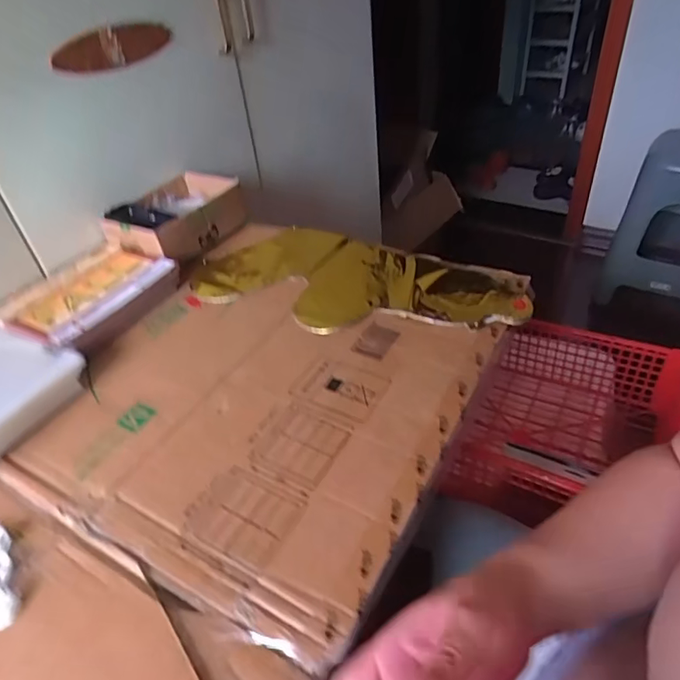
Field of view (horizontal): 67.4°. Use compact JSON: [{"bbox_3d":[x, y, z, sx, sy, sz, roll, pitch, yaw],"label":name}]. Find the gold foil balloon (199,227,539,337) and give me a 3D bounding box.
[{"bbox_3d":[0.015,-0.069,0.691,0.449,0.045,0.220,18,46,27],"label":"gold foil balloon"}]

